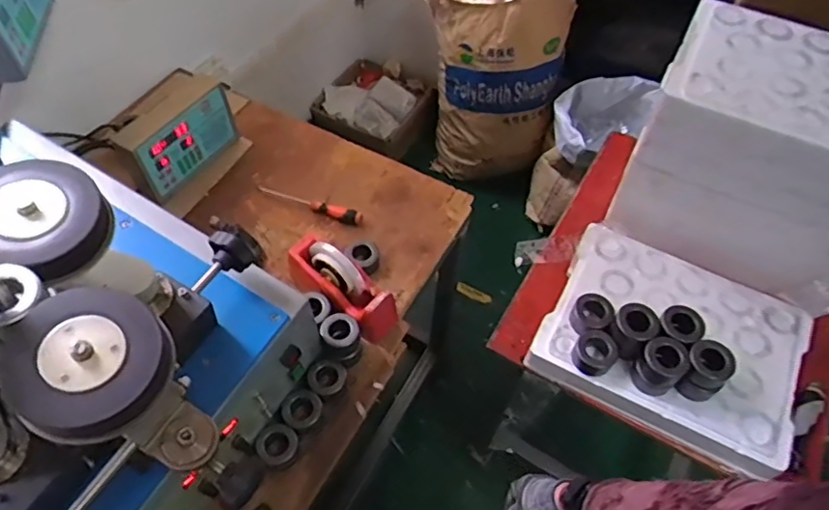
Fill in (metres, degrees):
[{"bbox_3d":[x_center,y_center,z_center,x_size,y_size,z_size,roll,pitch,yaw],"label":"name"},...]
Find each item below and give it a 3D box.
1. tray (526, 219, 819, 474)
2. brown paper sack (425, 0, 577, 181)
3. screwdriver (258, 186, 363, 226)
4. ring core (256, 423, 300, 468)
[{"bbox_3d":[0.410,0.113,0.921,0.385,0.109,0.289,26,58,15],"label":"tray"},{"bbox_3d":[0.237,-0.537,1.841,0.407,0.607,0.264,12,56,6],"label":"brown paper sack"},{"bbox_3d":[-0.203,-0.105,1.159,0.220,0.023,0.029,22,57,12],"label":"screwdriver"},{"bbox_3d":[-0.203,0.285,0.887,0.058,0.024,0.057,1,55,-2],"label":"ring core"}]

